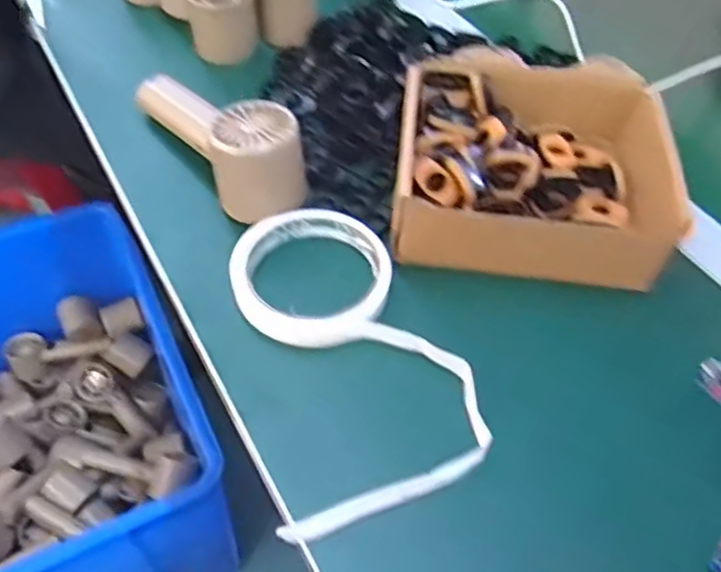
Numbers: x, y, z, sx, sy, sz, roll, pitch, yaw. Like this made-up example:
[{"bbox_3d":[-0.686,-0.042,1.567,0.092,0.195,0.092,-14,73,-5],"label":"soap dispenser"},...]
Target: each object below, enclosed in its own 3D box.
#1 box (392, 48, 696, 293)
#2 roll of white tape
[{"bbox_3d":[0.111,-0.081,0.431,0.170,0.057,0.156,7,52,2],"label":"box"},{"bbox_3d":[-0.006,0.031,0.367,0.111,0.019,0.193,-12,54,-12],"label":"roll of white tape"}]

